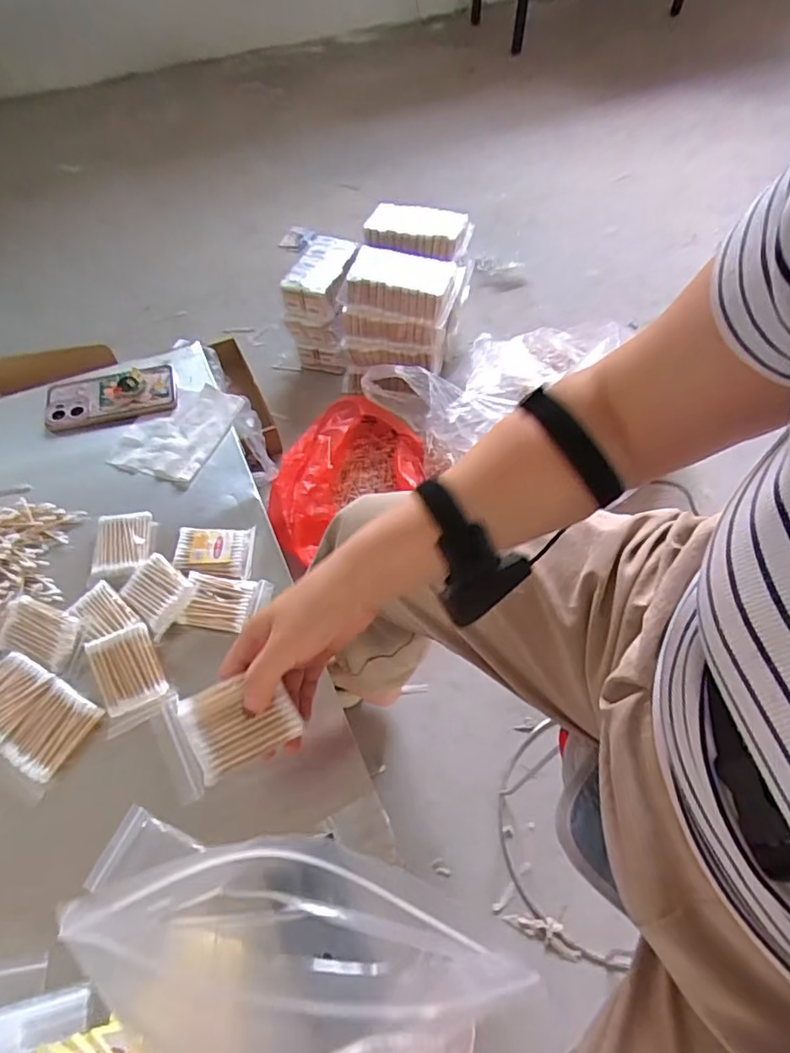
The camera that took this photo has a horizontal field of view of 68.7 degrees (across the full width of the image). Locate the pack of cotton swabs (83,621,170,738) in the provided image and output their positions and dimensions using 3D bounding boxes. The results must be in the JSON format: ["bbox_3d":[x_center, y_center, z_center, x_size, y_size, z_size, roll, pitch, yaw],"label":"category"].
[{"bbox_3d":[-0.249,0.139,0.538,0.057,0.013,0.088,-18,77,-14],"label":"pack of cotton swabs"}]

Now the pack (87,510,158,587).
[{"bbox_3d":[-0.293,0.022,0.624,0.060,0.022,0.083,-5,58,-2],"label":"pack"}]

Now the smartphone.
[{"bbox_3d":[-0.370,-0.172,0.751,0.159,0.015,0.088,-14,59,-7],"label":"smartphone"}]

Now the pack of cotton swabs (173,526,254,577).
[{"bbox_3d":[-0.196,0.029,0.627,0.080,0.025,0.056,1,58,2],"label":"pack of cotton swabs"}]

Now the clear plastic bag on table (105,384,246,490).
[{"bbox_3d":[-0.270,-0.121,0.727,0.109,0.015,0.153,16,60,11],"label":"clear plastic bag on table"}]

